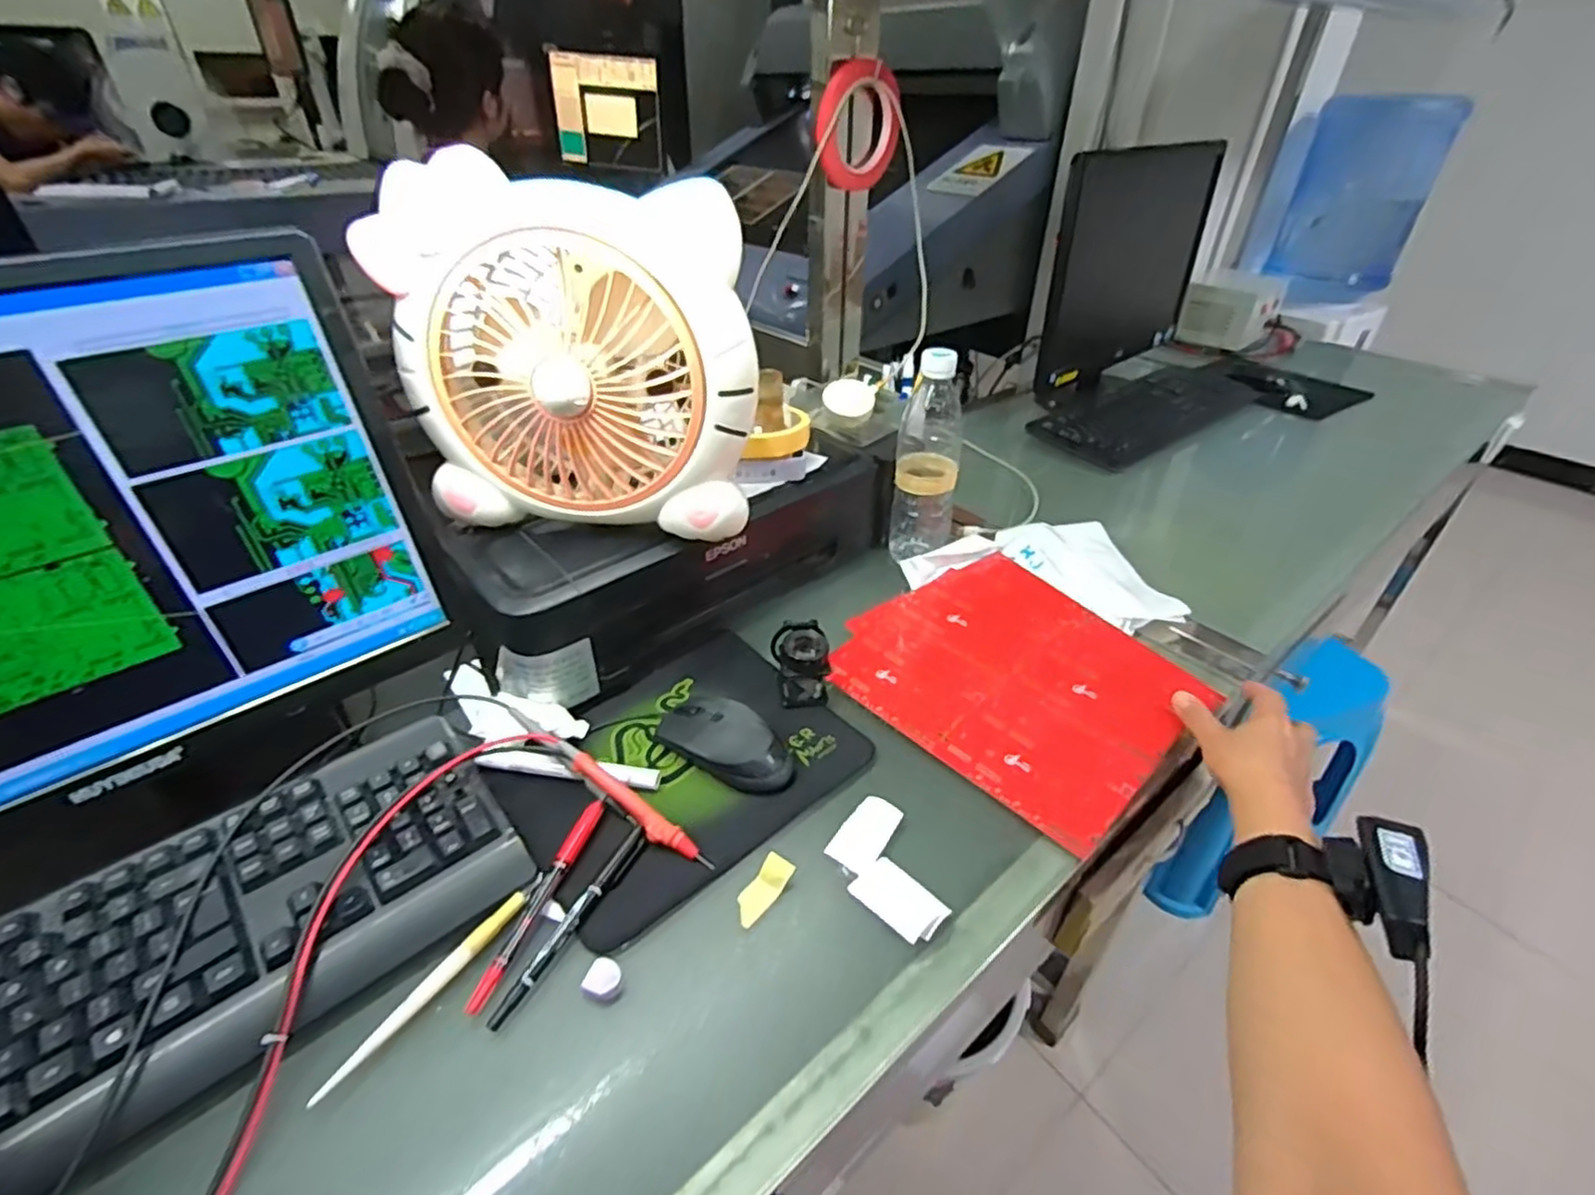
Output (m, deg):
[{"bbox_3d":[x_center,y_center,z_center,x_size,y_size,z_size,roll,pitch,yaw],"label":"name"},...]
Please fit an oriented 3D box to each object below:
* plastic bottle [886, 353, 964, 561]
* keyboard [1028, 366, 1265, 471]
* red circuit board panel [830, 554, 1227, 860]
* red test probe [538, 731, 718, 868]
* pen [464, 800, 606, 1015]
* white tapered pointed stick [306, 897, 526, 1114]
[{"bbox_3d":[0.136,-0.140,0.720,0.063,0.229,0.058,6,37,8],"label":"plastic bottle"},{"bbox_3d":[0.577,-0.303,1.113,0.464,0.032,0.162,-27,45,-32],"label":"keyboard"},{"bbox_3d":[0.197,0.066,0.600,0.239,0.007,0.250,-30,47,-29],"label":"red circuit board panel"},{"bbox_3d":[-0.126,0.141,0.488,0.158,0.010,0.016,33,46,16],"label":"red test probe"},{"bbox_3d":[-0.165,0.190,0.443,0.012,0.010,0.141,11,38,14],"label":"pen"},{"bbox_3d":[-0.216,0.227,0.402,0.012,0.007,0.133,23,42,28],"label":"white tapered pointed stick"}]

